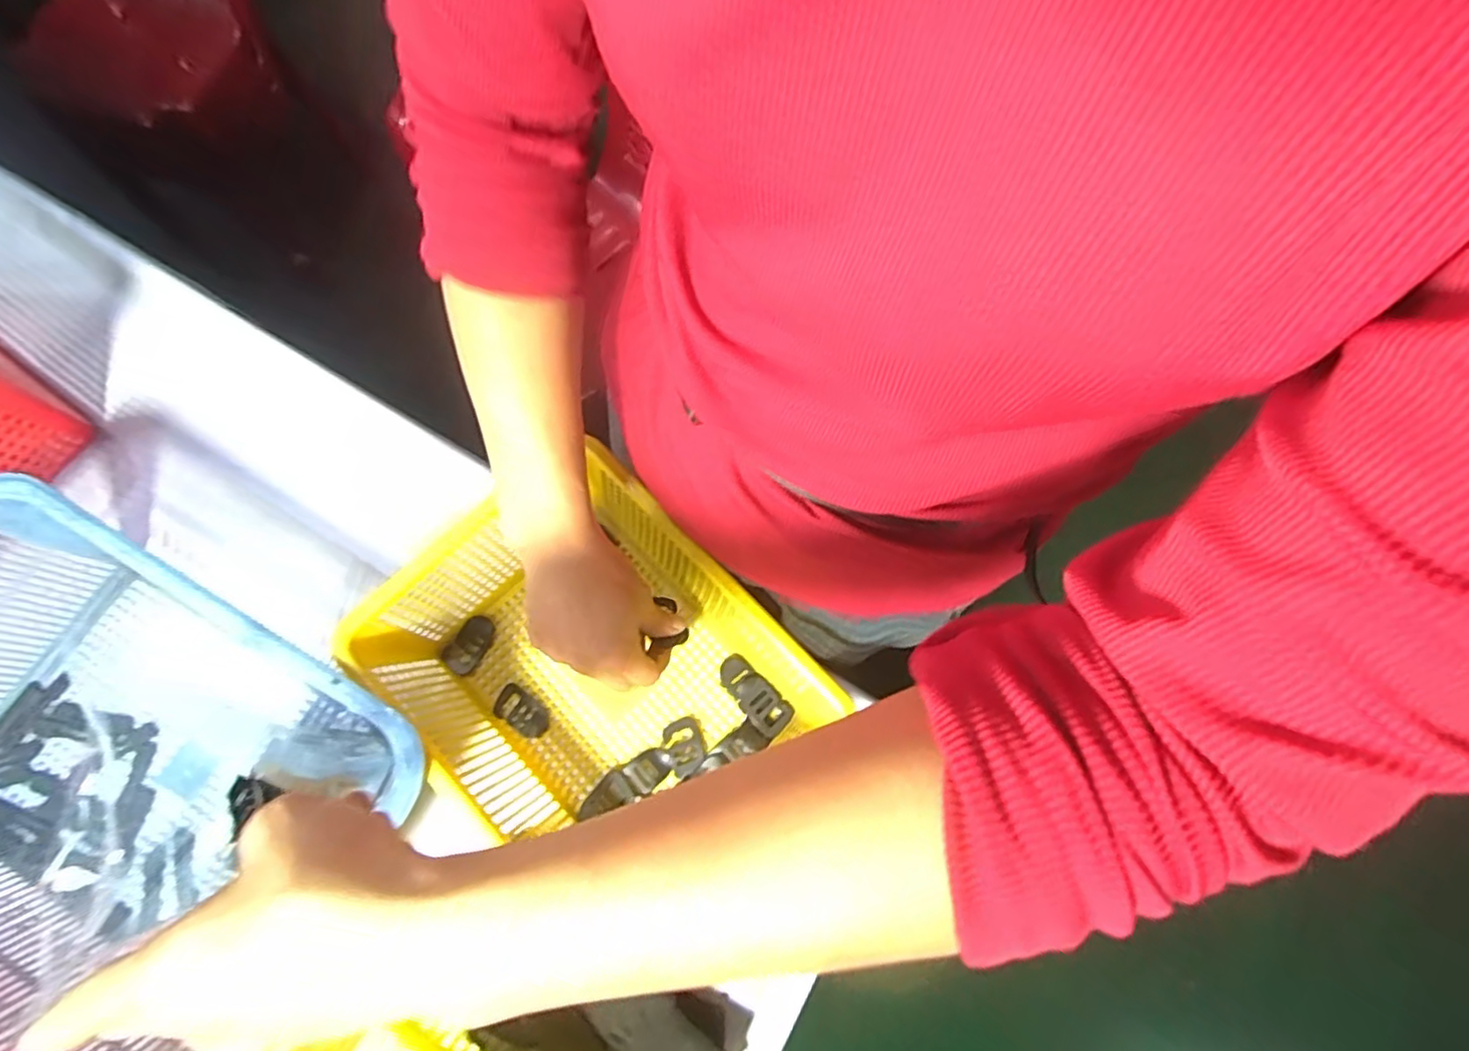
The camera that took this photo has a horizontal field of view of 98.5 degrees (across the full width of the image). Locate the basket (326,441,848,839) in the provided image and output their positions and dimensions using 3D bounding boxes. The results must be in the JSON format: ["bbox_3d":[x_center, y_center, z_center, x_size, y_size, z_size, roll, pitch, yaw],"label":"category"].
[{"bbox_3d":[-0.092,0.093,0.420,0.203,0.095,0.232,-41,79,-11],"label":"basket"}]

